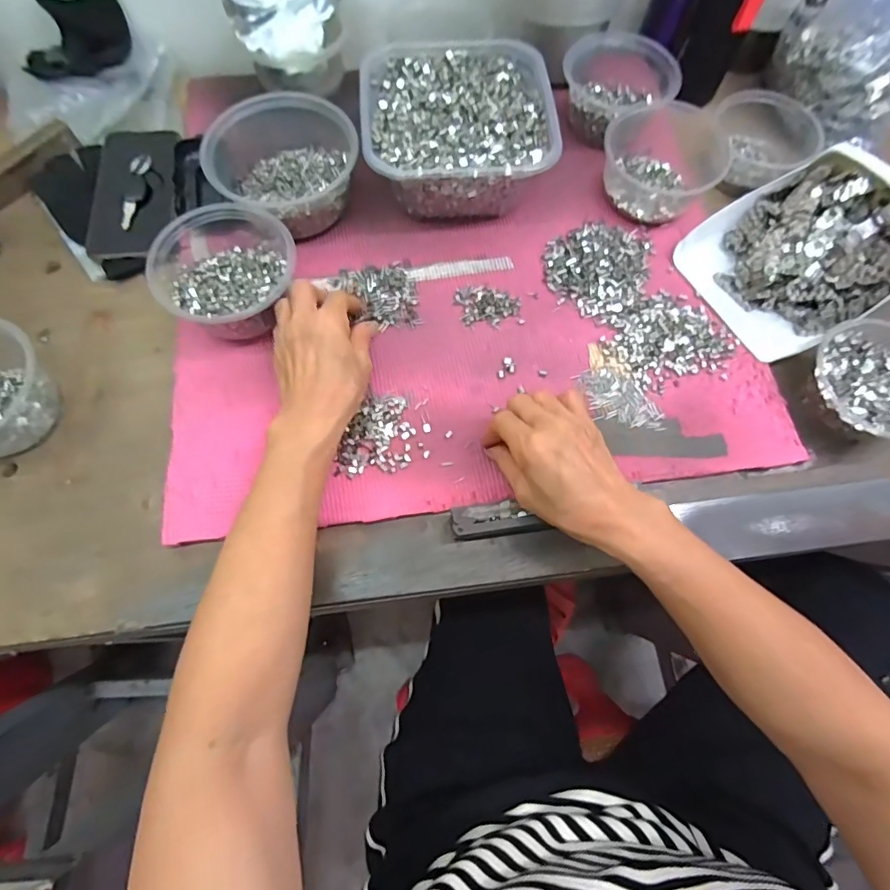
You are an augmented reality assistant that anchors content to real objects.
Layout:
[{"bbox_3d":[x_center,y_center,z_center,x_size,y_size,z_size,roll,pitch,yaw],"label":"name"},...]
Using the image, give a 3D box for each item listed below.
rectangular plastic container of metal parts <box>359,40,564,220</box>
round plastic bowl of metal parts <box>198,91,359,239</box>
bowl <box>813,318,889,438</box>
[{"bbox_3d":[0.010,-0.295,0.473,0.168,0.069,0.164,-6,72,-3],"label":"rectangular plastic container of metal parts"},{"bbox_3d":[-0.148,-0.260,0.460,0.127,0.069,0.132,0,71,-1],"label":"round plastic bowl of metal parts"},{"bbox_3d":[0.351,-0.050,0.409,0.092,0.045,0.100,0,71,-1],"label":"bowl"}]

